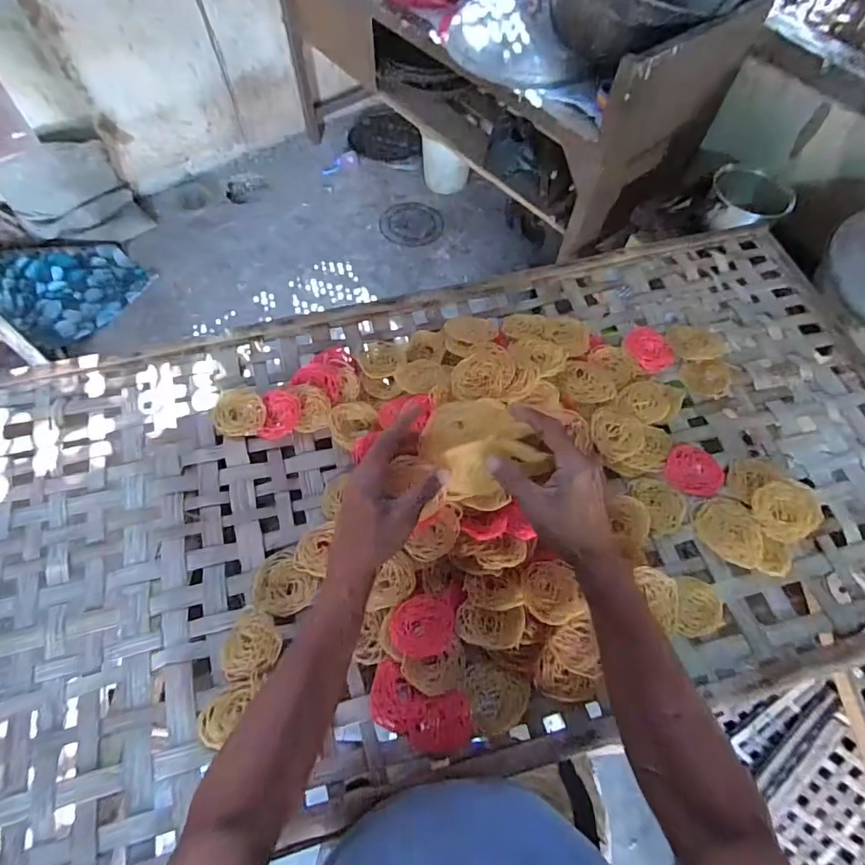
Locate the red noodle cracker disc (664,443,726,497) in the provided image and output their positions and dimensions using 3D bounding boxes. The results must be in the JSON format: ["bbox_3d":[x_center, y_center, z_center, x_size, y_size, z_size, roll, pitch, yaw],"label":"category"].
[{"bbox_3d":[0.330,0.049,0.635,0.067,0.010,0.062,1,63,-1],"label":"red noodle cracker disc"}]

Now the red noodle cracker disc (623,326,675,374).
[{"bbox_3d":[0.309,-0.120,0.721,0.057,0.008,0.077,-26,66,-14],"label":"red noodle cracker disc"}]

